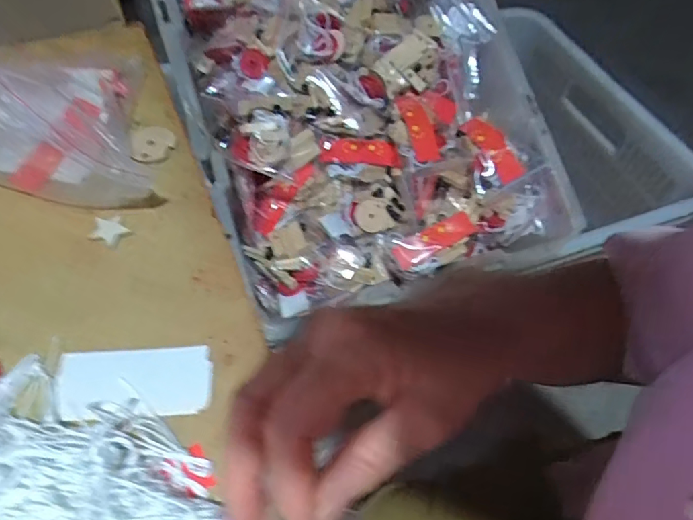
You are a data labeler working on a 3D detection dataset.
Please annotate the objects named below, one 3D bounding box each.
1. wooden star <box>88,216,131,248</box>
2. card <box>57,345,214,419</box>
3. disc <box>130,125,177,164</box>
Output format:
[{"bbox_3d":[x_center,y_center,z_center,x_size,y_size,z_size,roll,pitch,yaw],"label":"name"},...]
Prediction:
[{"bbox_3d":[-0.174,-0.022,0.375,0.026,0.004,0.021,20,56,9],"label":"wooden star"},{"bbox_3d":[-0.132,0.075,0.317,0.092,0.004,0.043,-2,56,-7],"label":"card"},{"bbox_3d":[-0.162,-0.098,0.424,0.035,0.004,0.040,3,55,-3],"label":"disc"}]

